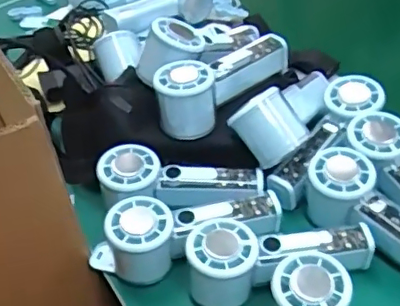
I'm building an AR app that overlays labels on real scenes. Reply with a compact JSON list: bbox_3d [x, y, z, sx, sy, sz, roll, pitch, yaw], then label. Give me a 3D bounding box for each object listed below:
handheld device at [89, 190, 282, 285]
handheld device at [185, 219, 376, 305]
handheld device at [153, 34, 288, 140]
[{"bbox_3d":[-0.014,0.073,0.513,0.174,0.069,0.050,-10,44,-3],"label":"handheld device"},{"bbox_3d":[0.067,0.085,0.486,0.155,0.061,0.052,-13,44,-6],"label":"handheld device"},{"bbox_3d":[0.022,-0.076,0.583,0.152,0.064,0.052,-35,50,-27],"label":"handheld device"}]

